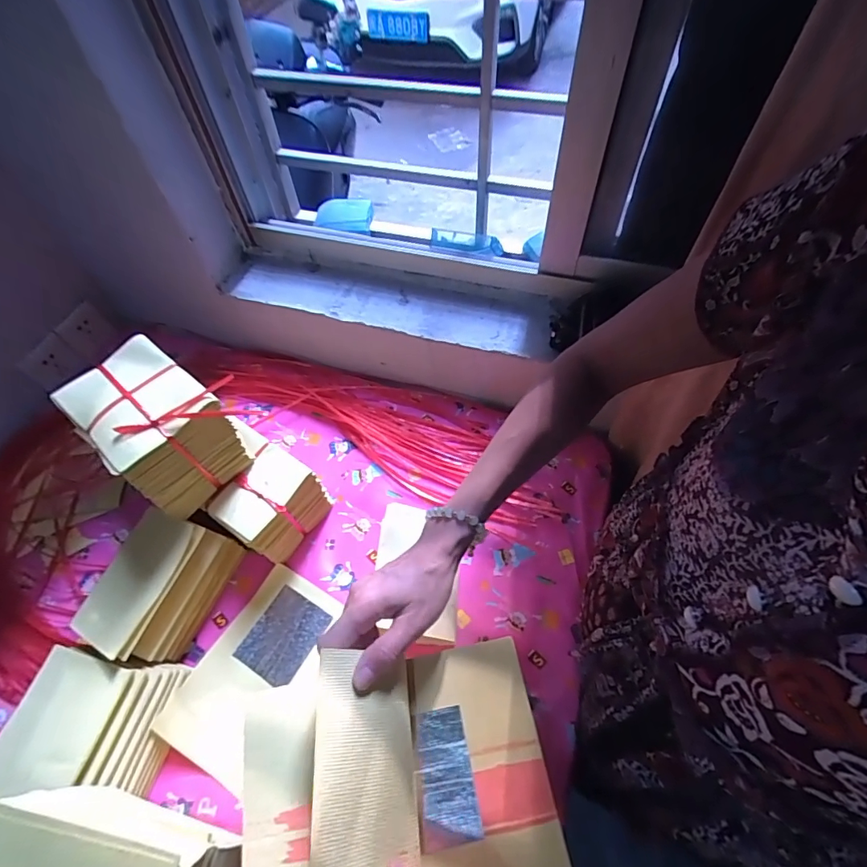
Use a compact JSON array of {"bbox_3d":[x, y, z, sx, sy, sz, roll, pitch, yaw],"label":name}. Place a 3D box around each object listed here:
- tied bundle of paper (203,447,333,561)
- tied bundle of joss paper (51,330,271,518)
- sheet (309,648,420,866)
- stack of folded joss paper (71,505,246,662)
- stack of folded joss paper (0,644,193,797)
[{"bbox_3d":[-0.221,0.100,0.636,0.088,0.130,0.131,30,61,20],"label":"tied bundle of paper"},{"bbox_3d":[-0.329,-0.004,0.548,0.183,0.124,0.135,26,59,18],"label":"tied bundle of joss paper"},{"bbox_3d":[-0.043,0.235,0.305,0.079,0.013,0.156,22,47,-31],"label":"sheet"},{"bbox_3d":[-0.342,0.189,0.569,0.087,0.137,0.161,19,57,13],"label":"stack of folded joss paper"},{"bbox_3d":[-0.388,0.336,0.514,0.160,0.101,0.152,2,55,2],"label":"stack of folded joss paper"}]

